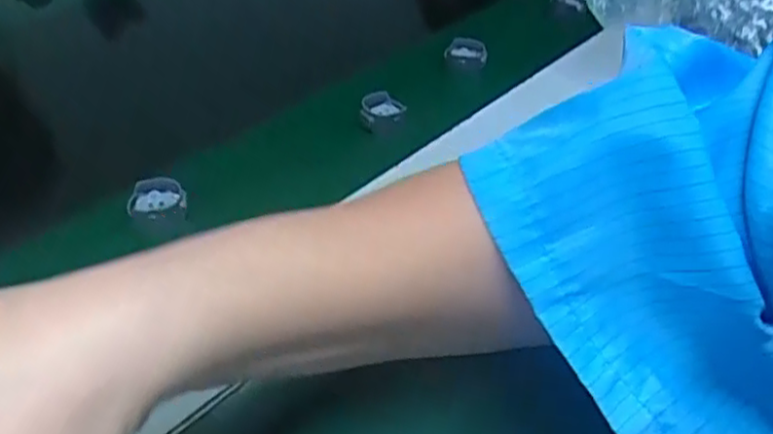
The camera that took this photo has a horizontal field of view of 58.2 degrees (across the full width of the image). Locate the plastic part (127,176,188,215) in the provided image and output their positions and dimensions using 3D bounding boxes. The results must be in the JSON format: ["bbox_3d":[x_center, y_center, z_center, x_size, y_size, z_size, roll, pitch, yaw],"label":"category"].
[{"bbox_3d":[-0.118,-0.010,0.356,0.029,0.010,0.024,-12,39,-19],"label":"plastic part"}]

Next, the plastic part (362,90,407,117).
[{"bbox_3d":[-0.001,-0.070,0.427,0.026,0.017,0.010,6,37,4],"label":"plastic part"}]

